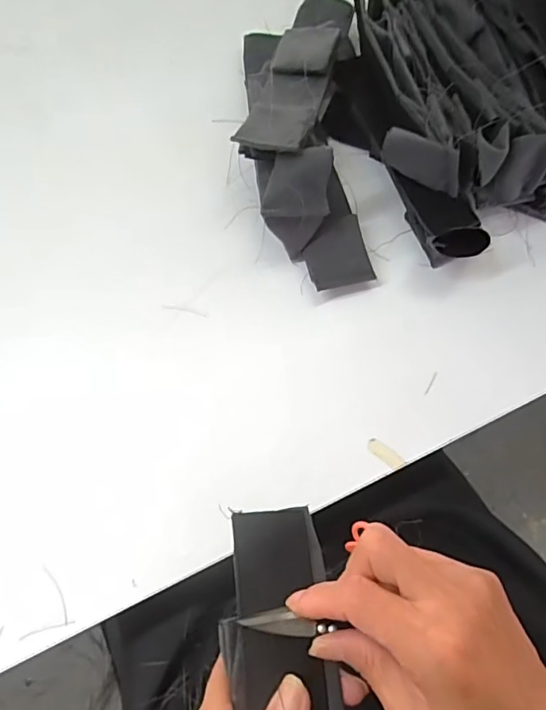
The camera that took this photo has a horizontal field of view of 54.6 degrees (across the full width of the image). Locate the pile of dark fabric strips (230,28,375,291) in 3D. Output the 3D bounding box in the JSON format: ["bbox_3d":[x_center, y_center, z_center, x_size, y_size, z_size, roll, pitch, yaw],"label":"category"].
[{"bbox_3d":[0.019,-0.172,0.397,0.092,0.070,0.246,-6,74,-2],"label":"pile of dark fabric strips"}]

